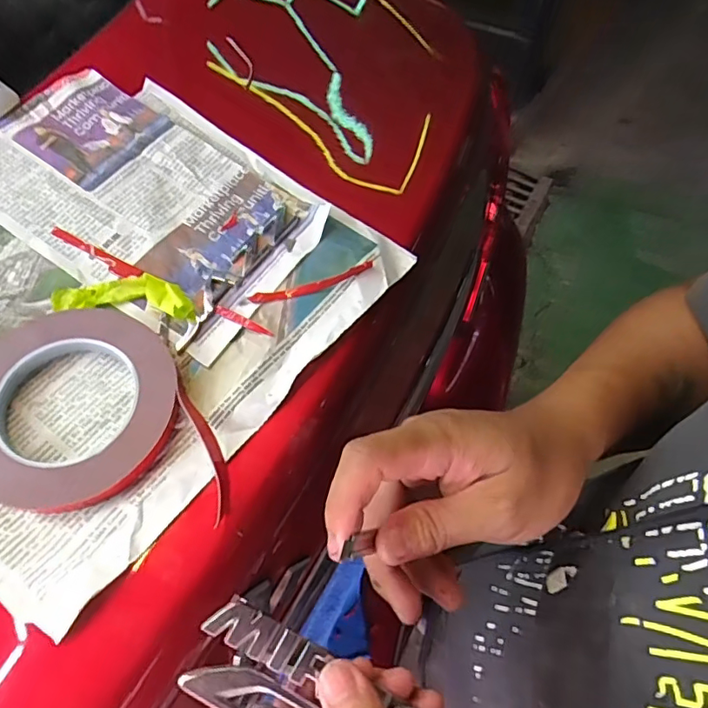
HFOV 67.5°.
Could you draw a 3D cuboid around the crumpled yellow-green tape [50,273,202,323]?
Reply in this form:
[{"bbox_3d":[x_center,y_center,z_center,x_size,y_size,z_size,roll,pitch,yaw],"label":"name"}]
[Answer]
[{"bbox_3d":[-0.153,-0.040,0.350,0.094,0.017,0.027,1,61,1],"label":"crumpled yellow-green tape"}]

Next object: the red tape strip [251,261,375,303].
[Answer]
[{"bbox_3d":[-0.028,-0.048,0.363,0.087,0.009,0.013,-16,62,-9],"label":"red tape strip"}]

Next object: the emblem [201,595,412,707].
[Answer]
[{"bbox_3d":[-0.003,0.144,0.227,0.132,0.004,0.018,35,68,-6],"label":"emblem"}]

